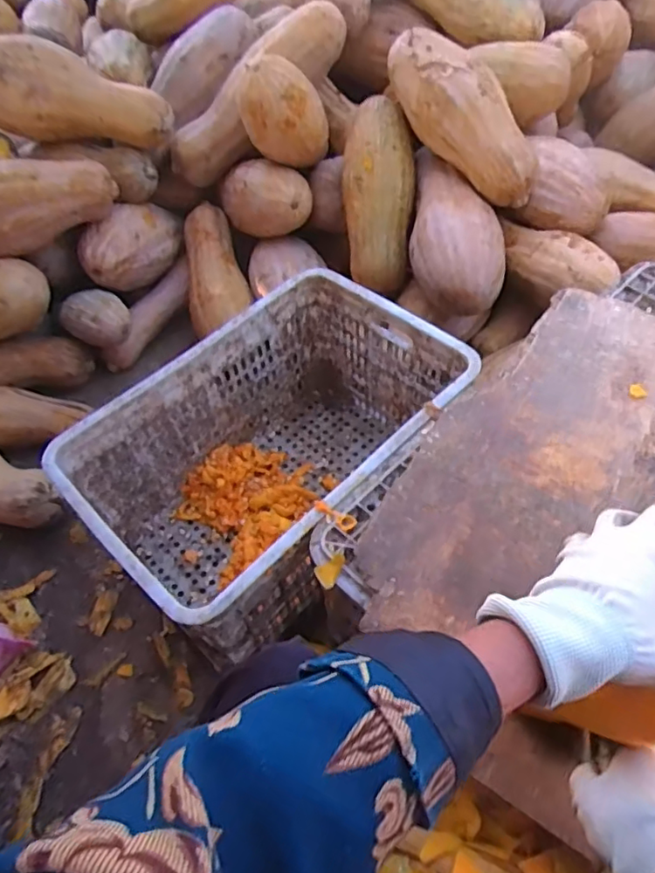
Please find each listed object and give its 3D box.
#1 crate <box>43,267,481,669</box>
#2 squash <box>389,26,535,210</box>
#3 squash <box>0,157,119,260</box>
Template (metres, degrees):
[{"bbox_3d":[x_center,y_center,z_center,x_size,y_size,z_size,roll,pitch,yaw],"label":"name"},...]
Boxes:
[{"bbox_3d":[-0.067,0.046,0.884,0.343,0.282,0.517,36,64,27],"label":"crate"},{"bbox_3d":[0.236,-0.547,1.001,0.110,0.110,0.345,-37,89,-20],"label":"squash"},{"bbox_3d":[-0.543,-0.423,1.046,0.294,0.137,0.121,-40,59,-22],"label":"squash"}]

